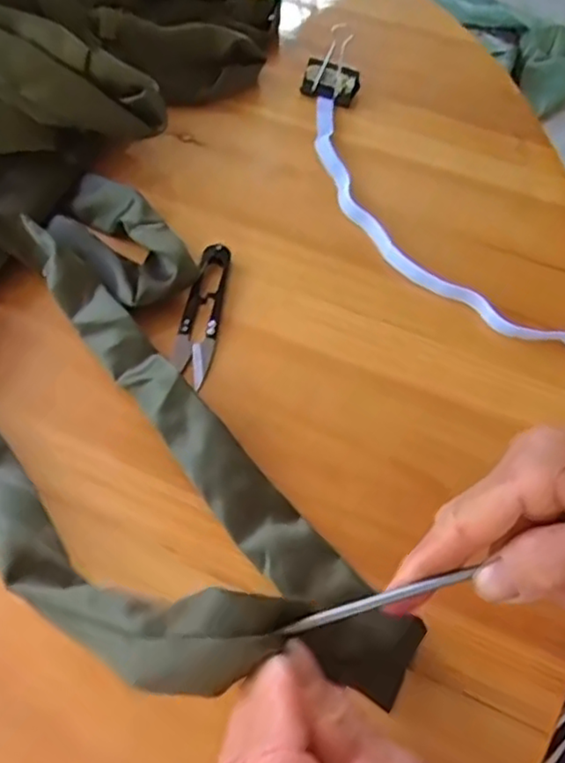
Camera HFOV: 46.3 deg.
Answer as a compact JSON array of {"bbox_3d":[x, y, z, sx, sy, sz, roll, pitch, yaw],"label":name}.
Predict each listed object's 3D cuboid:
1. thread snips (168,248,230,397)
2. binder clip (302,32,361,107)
[{"bbox_3d":[-0.048,-0.043,0.399,0.023,0.009,0.098,10,58,4],"label":"thread snips"},{"bbox_3d":[0.039,-0.245,0.509,0.043,0.039,0.043,11,58,4],"label":"binder clip"}]

